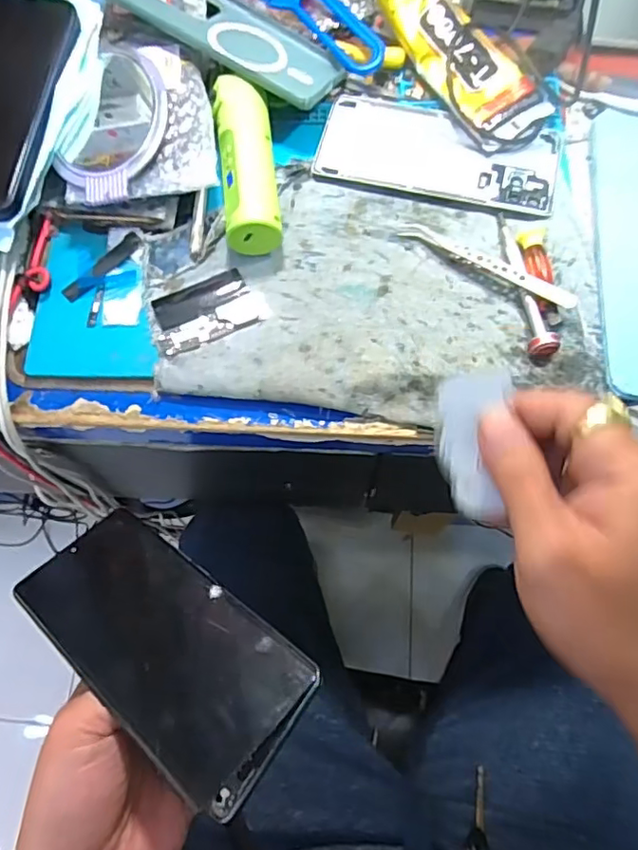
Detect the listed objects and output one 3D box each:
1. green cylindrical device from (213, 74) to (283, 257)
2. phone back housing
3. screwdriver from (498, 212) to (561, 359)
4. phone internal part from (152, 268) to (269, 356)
[{"bbox_3d":[-0.046,-0.168,0.367,0.034,0.030,0.118,-7,71,-2],"label":"green cylindrical device"},{"bbox_3d":[0.082,-0.187,0.389,0.159,0.013,0.074,14,71,6],"label":"phone back housing"},{"bbox_3d":[0.125,-0.090,0.347,0.015,0.018,0.102,-9,71,-2],"label":"screwdriver"},{"bbox_3d":[-0.070,-0.074,0.355,0.066,0.004,0.042,-25,72,-8],"label":"phone internal part"}]

